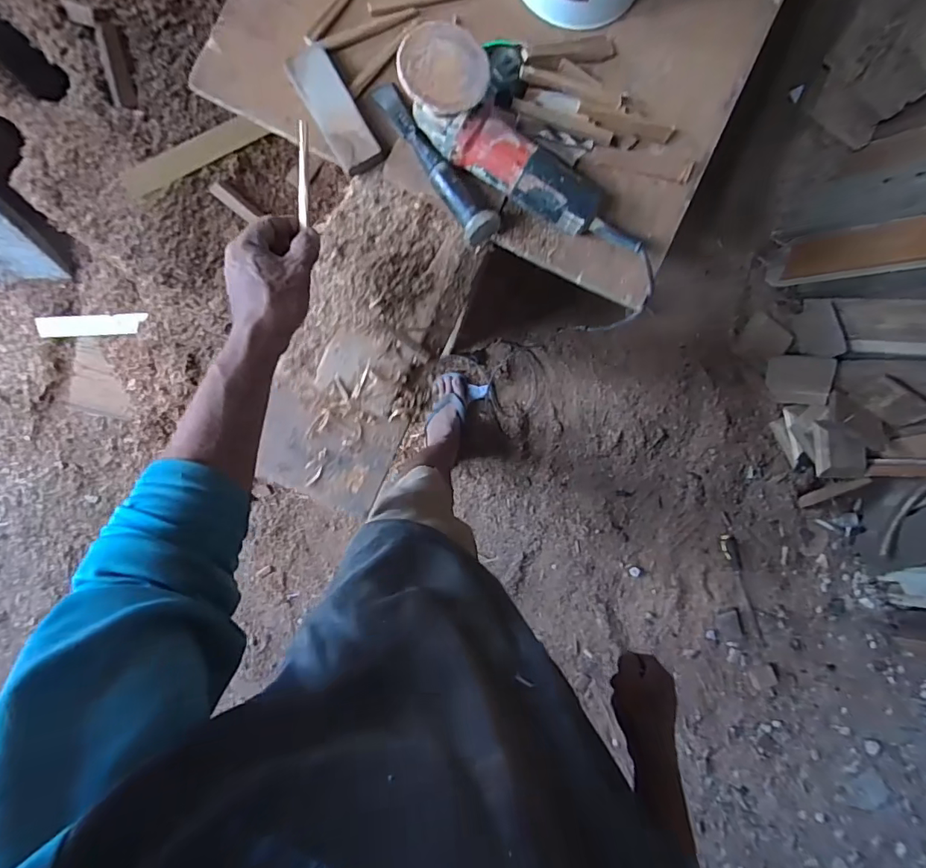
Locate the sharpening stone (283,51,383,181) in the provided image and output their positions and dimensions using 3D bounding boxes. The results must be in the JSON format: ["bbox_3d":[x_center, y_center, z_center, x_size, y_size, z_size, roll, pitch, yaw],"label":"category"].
[{"bbox_3d":[-0.157,-0.396,0.608,0.052,0.020,0.146,-30,93,-4],"label":"sharpening stone"}]

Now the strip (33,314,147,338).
[{"bbox_3d":[-0.840,-0.244,1.120,0.251,0.017,0.046,-2,95,6],"label":"strip"}]

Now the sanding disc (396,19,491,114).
[{"bbox_3d":[-0.020,-0.387,0.521,0.093,0.008,0.093,0,91,-5],"label":"sanding disc"}]

